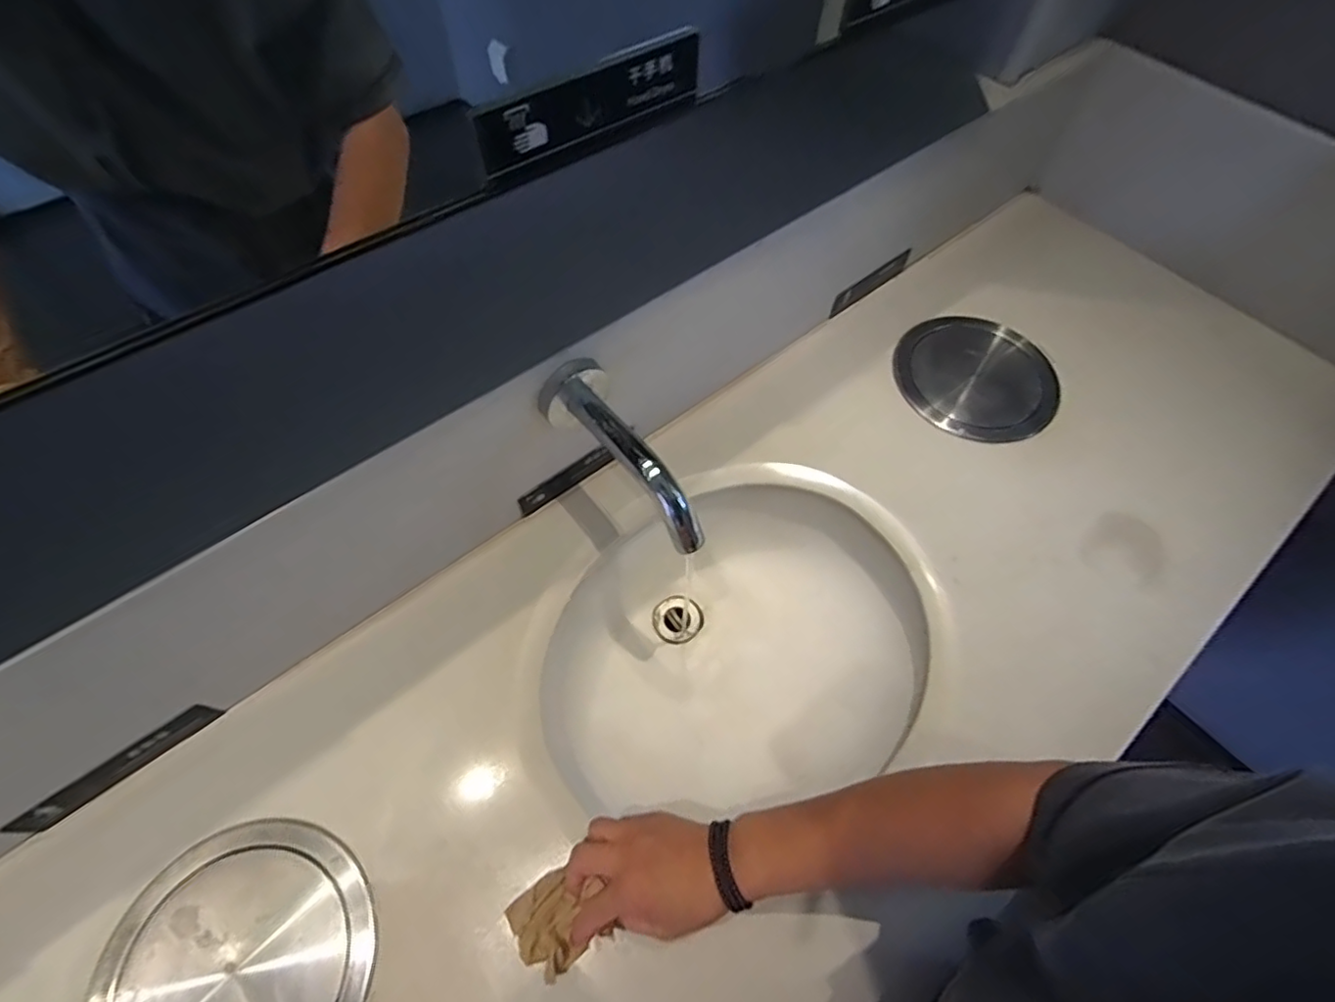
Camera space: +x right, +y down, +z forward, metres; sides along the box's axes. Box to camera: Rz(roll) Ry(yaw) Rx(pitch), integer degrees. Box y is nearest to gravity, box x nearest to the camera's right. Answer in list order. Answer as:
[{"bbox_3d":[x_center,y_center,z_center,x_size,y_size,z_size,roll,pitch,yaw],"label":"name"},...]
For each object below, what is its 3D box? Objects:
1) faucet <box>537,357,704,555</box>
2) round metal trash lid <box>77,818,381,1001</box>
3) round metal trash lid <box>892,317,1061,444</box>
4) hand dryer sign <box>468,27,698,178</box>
[{"bbox_3d":[-0.035,-0.037,0.528,0.063,0.067,0.179,-34,67,-19],"label":"faucet"},{"bbox_3d":[-0.327,0.355,0.460,0.192,0.012,0.193,2,64,-3],"label":"round metal trash lid"},{"bbox_3d":[0.388,-0.156,0.764,0.181,0.022,0.184,2,64,-3],"label":"round metal trash lid"},{"bbox_3d":[-0.042,-0.228,0.347,0.147,0.033,0.011,-34,67,-19],"label":"hand dryer sign"}]

